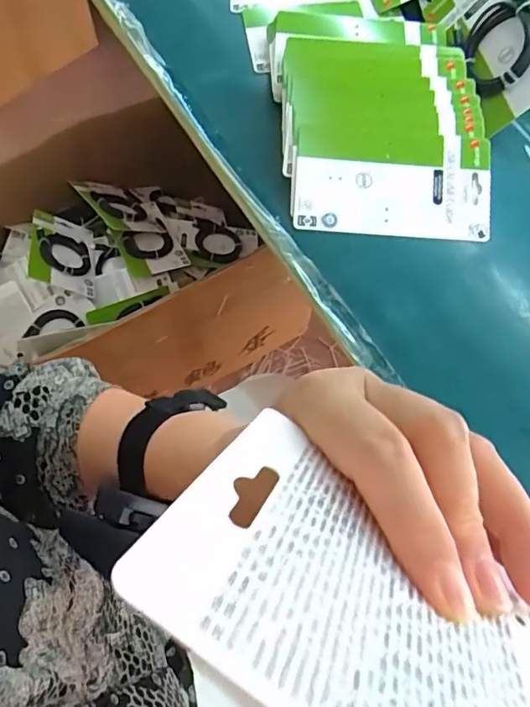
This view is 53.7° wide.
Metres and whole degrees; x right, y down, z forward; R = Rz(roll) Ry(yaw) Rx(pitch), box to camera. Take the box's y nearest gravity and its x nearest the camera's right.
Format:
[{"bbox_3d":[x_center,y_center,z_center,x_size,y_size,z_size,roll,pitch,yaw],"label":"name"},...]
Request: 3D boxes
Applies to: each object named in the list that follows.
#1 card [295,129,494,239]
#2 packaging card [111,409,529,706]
[{"bbox_3d":[0.121,-0.159,0.491,0.181,0.007,0.102,3,84,-3],"label":"card"},{"bbox_3d":[0.059,0.078,0.121,0.175,0.094,0.004,33,108,8],"label":"packaging card"}]

